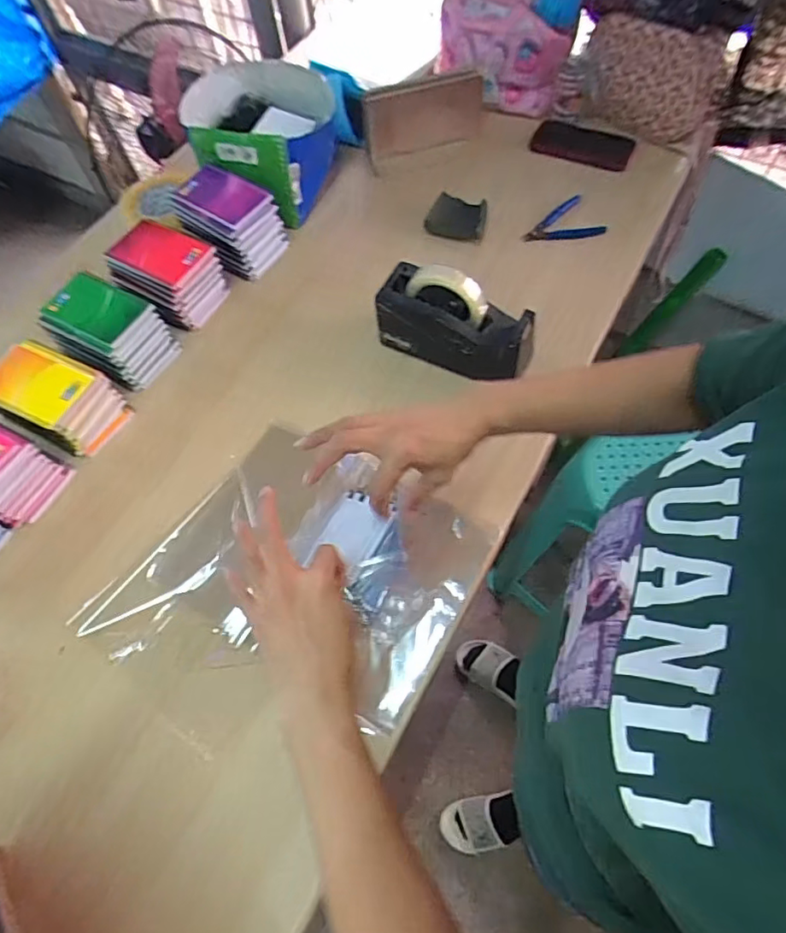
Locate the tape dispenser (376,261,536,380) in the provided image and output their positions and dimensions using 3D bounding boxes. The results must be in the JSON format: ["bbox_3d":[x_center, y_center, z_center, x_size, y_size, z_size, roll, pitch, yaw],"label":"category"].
[{"bbox_3d":[0.081,-0.197,0.750,0.204,0.124,0.072,24,67,15],"label":"tape dispenser"}]

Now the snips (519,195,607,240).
[{"bbox_3d":[0.286,-0.390,0.915,0.135,0.013,0.085,-38,67,-15],"label":"snips"}]

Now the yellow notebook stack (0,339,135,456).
[{"bbox_3d":[-0.450,-0.093,0.741,0.148,0.091,0.102,24,67,15],"label":"yellow notebook stack"}]

